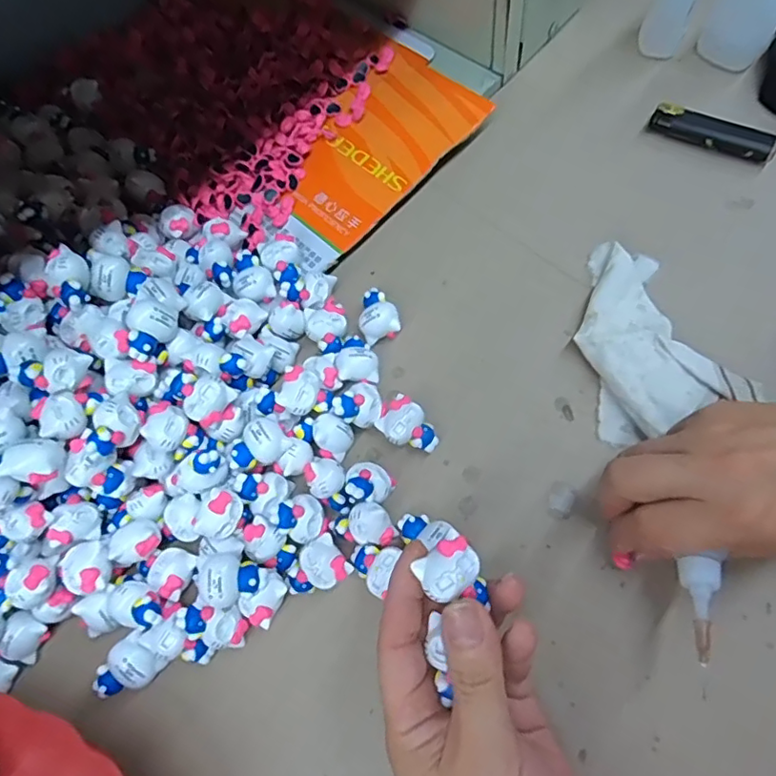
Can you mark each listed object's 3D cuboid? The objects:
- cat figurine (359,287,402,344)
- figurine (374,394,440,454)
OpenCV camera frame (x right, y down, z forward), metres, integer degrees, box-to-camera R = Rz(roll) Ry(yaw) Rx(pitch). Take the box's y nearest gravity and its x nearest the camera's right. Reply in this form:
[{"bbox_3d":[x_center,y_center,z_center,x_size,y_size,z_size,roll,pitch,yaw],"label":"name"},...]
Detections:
[{"bbox_3d":[-0.007,-0.046,0.351,0.024,0.020,0.032,-17,70,-4],"label":"cat figurine"},{"bbox_3d":[0.013,0.023,0.323,0.034,0.018,0.025,36,75,14],"label":"figurine"}]

